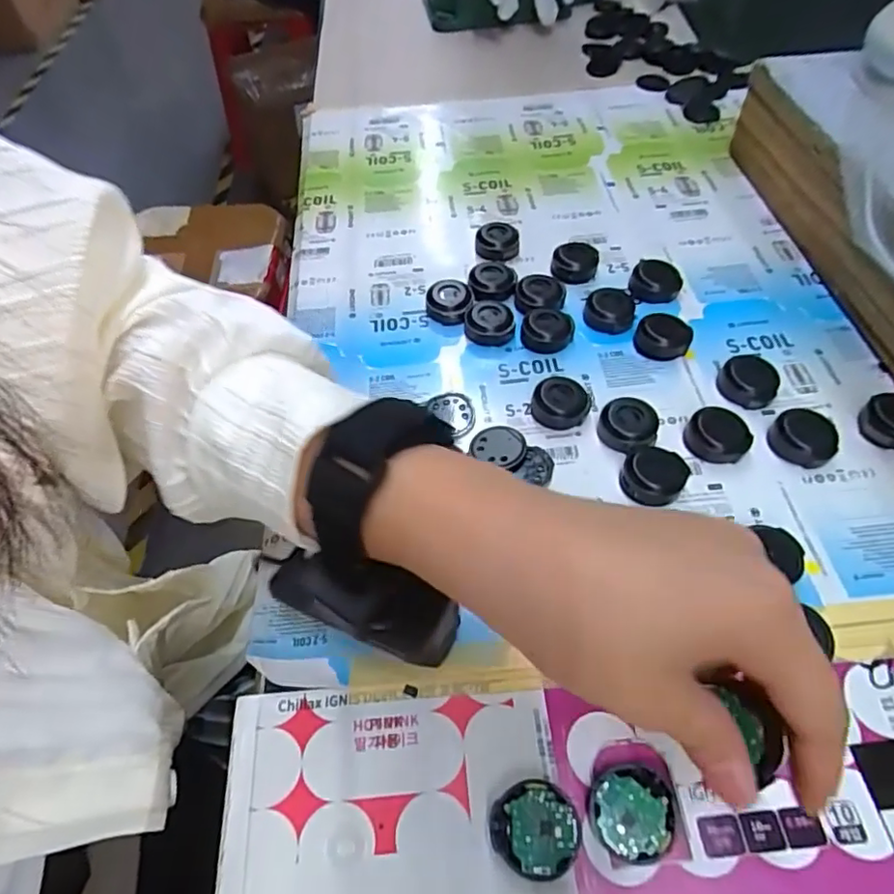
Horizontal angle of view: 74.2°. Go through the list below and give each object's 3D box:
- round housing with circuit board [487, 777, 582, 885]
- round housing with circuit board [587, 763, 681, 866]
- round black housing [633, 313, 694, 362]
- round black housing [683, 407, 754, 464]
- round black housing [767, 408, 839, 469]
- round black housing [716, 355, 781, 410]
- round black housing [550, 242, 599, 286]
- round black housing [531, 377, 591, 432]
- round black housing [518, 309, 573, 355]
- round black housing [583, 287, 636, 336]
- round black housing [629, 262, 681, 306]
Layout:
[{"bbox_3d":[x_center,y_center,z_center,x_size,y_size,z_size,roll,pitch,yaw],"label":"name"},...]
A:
[{"bbox_3d":[0.032,0.137,0.212,0.030,0.010,0.030,-2,55,3],"label":"round housing with circuit board"},{"bbox_3d":[0.067,0.132,0.213,0.029,0.011,0.029,-2,55,3],"label":"round housing with circuit board"},{"bbox_3d":[0.126,-0.065,0.345,0.031,0.011,0.025,22,59,19],"label":"round black housing"},{"bbox_3d":[0.139,-0.006,0.303,0.031,0.007,0.029,-2,55,3],"label":"round black housing"},{"bbox_3d":[0.180,-0.004,0.300,0.030,0.010,0.030,-2,55,3],"label":"round black housing"},{"bbox_3d":[0.165,-0.035,0.324,0.030,0.008,0.032,-2,55,3],"label":"round black housing"},{"bbox_3d":[0.084,-0.121,0.389,0.029,0.016,0.029,-2,55,3],"label":"round black housing"},{"bbox_3d":[0.062,-0.022,0.322,0.031,0.014,0.030,-2,55,3],"label":"round black housing"},{"bbox_3d":[0.060,-0.070,0.354,0.030,0.012,0.026,21,59,18],"label":"round black housing"},{"bbox_3d":[0.100,-0.084,0.362,0.030,0.012,0.032,-2,55,3],"label":"round black housing"},{"bbox_3d":[0.132,-0.103,0.374,0.030,0.013,0.030,-2,55,3],"label":"round black housing"}]

